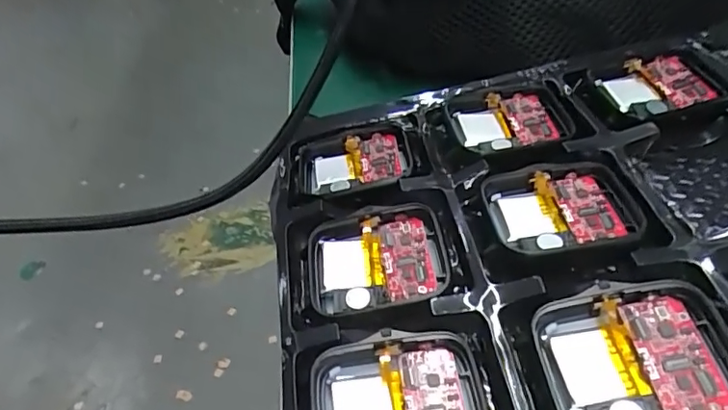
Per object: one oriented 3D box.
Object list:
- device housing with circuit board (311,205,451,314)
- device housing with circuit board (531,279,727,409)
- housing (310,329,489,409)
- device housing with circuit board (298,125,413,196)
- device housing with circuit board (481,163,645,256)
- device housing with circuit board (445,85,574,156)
[{"bbox_3d":[0.004,0.018,0.168,0.042,0.011,0.035,-9,46,4],"label":"device housing with circuit board"},{"bbox_3d":[0.065,0.036,0.125,0.041,0.012,0.036,-11,45,2],"label":"device housing with circuit board"},{"bbox_3d":[0.009,0.050,0.133,0.043,0.006,0.036,-10,45,2],"label":"housing"},{"bbox_3d":[-0.003,-0.016,0.201,0.042,0.012,0.034,-11,45,1],"label":"device housing with circuit board"},{"bbox_3d":[0.061,0.001,0.164,0.043,0.010,0.035,-11,45,2],"label":"device housing with circuit board"},{"bbox_3d":[0.053,-0.032,0.199,0.042,0.009,0.038,-9,46,4],"label":"device housing with circuit board"}]

